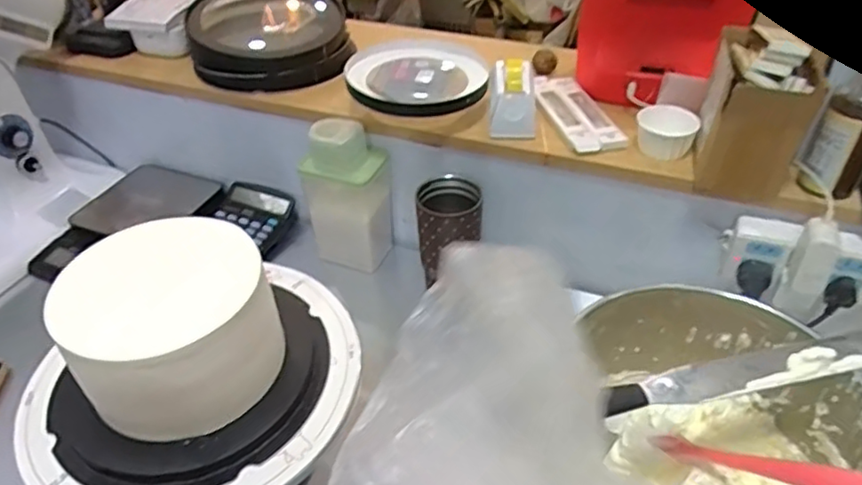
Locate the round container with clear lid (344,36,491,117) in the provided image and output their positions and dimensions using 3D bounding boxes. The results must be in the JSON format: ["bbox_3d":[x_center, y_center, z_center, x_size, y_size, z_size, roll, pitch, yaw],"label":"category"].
[{"bbox_3d":[-0.015,-0.223,0.812,0.176,0.033,0.182,-1,41,1],"label":"round container with clear lid"}]

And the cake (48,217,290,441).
[{"bbox_3d":[-0.211,0.068,0.515,0.150,0.097,0.154,-1,41,1],"label":"cake"}]

